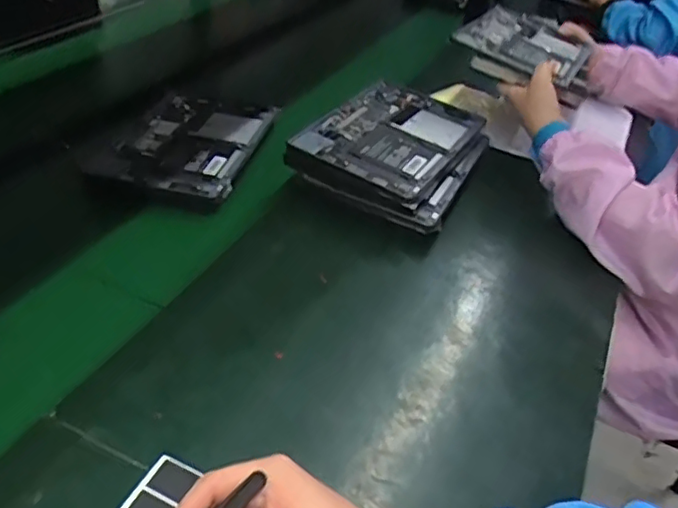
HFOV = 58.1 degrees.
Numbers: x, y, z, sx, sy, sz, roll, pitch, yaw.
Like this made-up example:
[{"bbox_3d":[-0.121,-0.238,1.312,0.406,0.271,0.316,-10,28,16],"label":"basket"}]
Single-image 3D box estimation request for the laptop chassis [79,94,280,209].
[{"bbox_3d":[-0.194,-0.143,0.778,0.176,0.020,0.232,10,38,7],"label":"laptop chassis"}]

